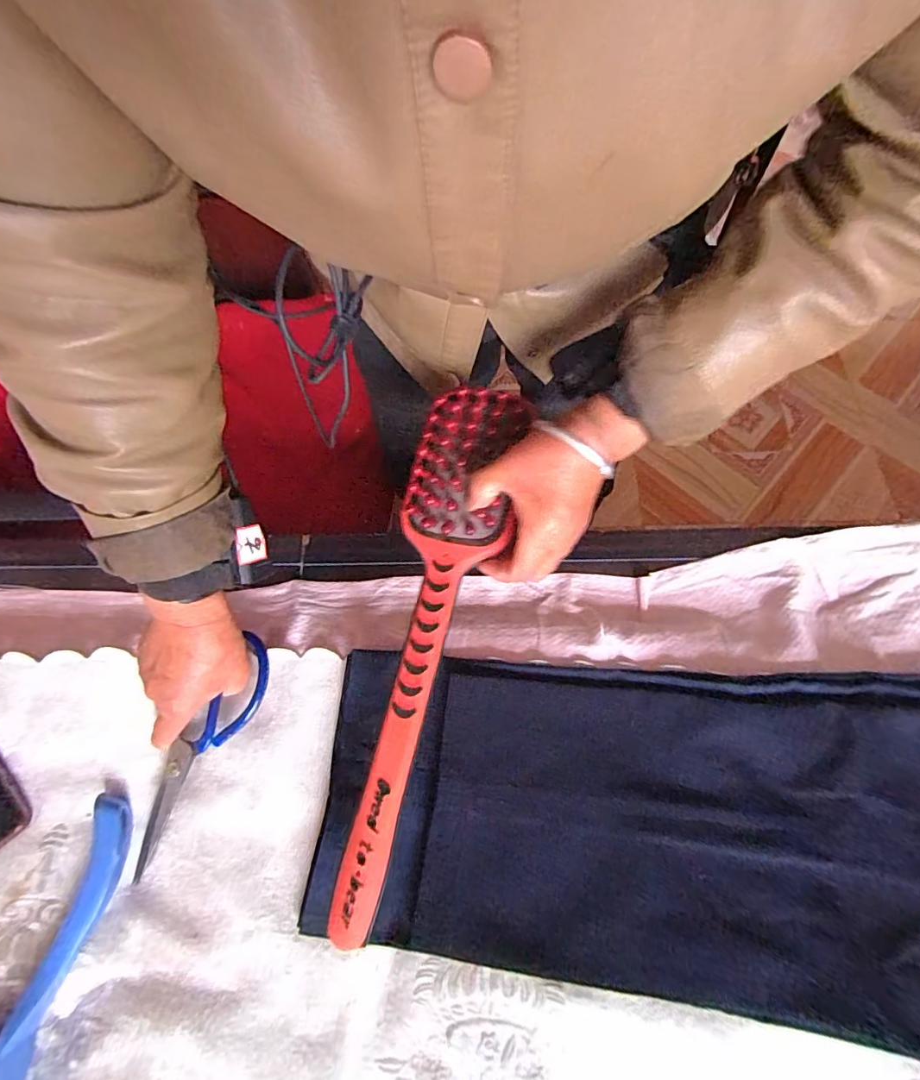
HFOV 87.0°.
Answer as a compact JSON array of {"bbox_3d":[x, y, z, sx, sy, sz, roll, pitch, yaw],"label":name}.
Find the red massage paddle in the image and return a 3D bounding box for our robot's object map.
[{"bbox_3d":[-0.024,0.066,0.339,0.078,0.029,0.373,11,79,7],"label":"red massage paddle"}]

